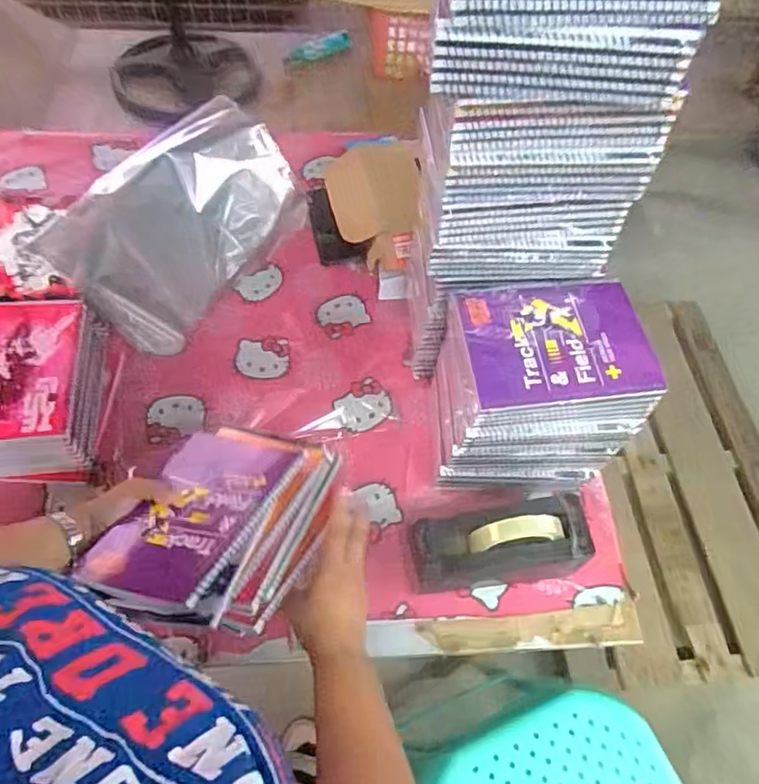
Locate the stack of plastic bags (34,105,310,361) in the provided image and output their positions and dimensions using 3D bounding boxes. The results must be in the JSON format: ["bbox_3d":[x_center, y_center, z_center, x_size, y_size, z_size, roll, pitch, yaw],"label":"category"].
[{"bbox_3d":[-0.288,-0.260,0.927,0.236,0.051,0.387,47,68,-18],"label":"stack of plastic bags"}]

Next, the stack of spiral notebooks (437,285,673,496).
[{"bbox_3d":[0.183,-0.002,0.748,0.202,0.220,0.176,-2,59,-5],"label":"stack of spiral notebooks"}]

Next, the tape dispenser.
[{"bbox_3d":[0.138,0.175,0.714,0.205,0.124,0.081,-3,59,-6],"label":"tape dispenser"}]

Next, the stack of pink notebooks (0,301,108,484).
[{"bbox_3d":[-0.452,-0.003,0.782,0.160,0.090,0.221,-4,60,-6],"label":"stack of pink notebooks"}]

